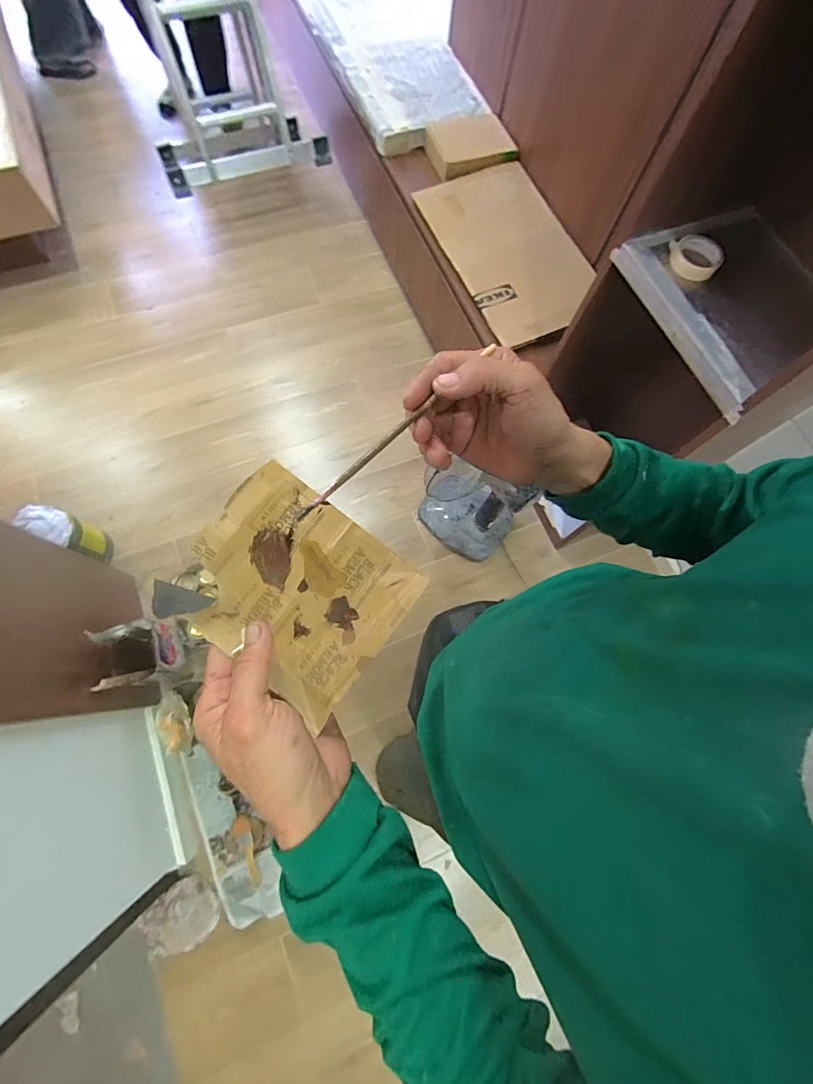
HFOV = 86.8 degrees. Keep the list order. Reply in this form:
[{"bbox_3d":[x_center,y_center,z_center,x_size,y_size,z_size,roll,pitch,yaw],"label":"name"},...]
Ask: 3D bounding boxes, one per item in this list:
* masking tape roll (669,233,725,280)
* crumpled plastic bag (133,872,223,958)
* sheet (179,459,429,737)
[{"bbox_3d":[0.569,-0.566,0.849,0.101,0.029,0.101,1,72,-2],"label":"masking tape roll"},{"bbox_3d":[-0.594,0.982,1.130,0.185,0.041,0.166,-41,78,-14],"label":"crumpled plastic bag"},{"bbox_3d":[-0.073,0.027,0.276,0.136,0.015,0.110,38,88,8],"label":"sheet"}]

